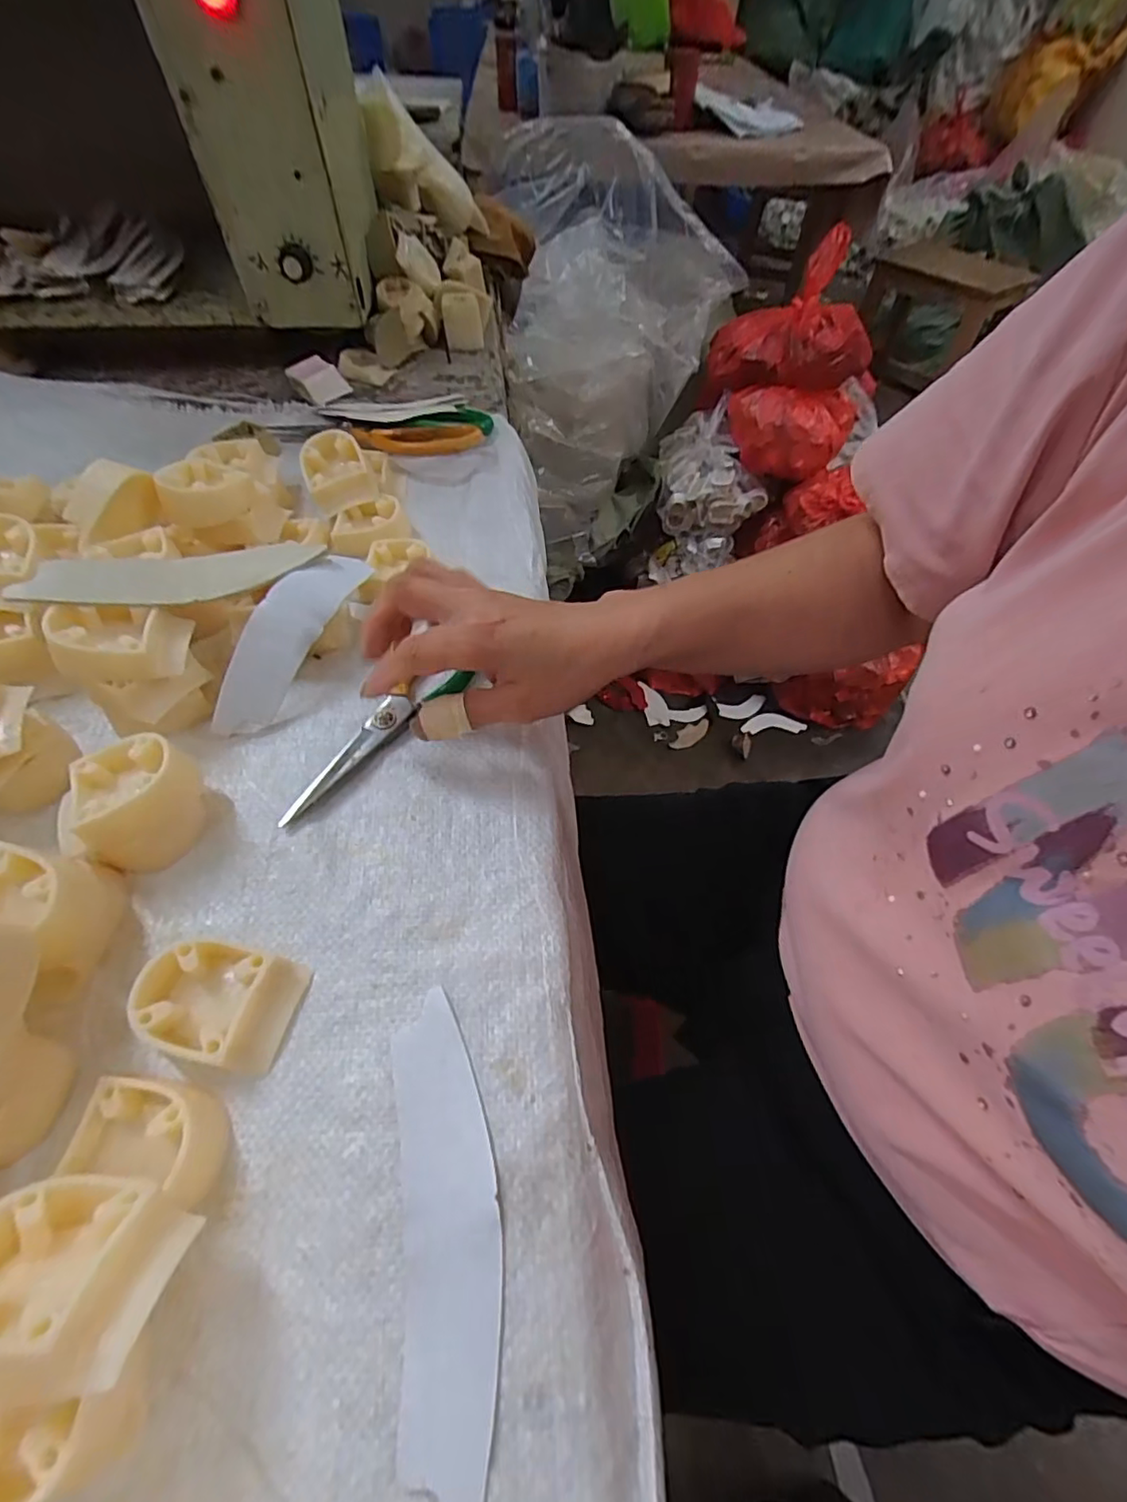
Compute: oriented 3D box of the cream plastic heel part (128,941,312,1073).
[{"bbox_3d":[-0.147,0.106,0.253,0.059,0.020,0.046,12,56,5],"label":"cream plastic heel part"}]

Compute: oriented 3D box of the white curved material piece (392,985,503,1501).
[{"bbox_3d":[-0.043,0.172,0.220,0.036,0.005,0.151,-7,56,-8],"label":"white curved material piece"}]

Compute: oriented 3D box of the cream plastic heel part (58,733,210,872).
[{"bbox_3d":[-0.213,0.026,0.293,0.055,0.041,0.058,1,56,-2],"label":"cream plastic heel part"}]

